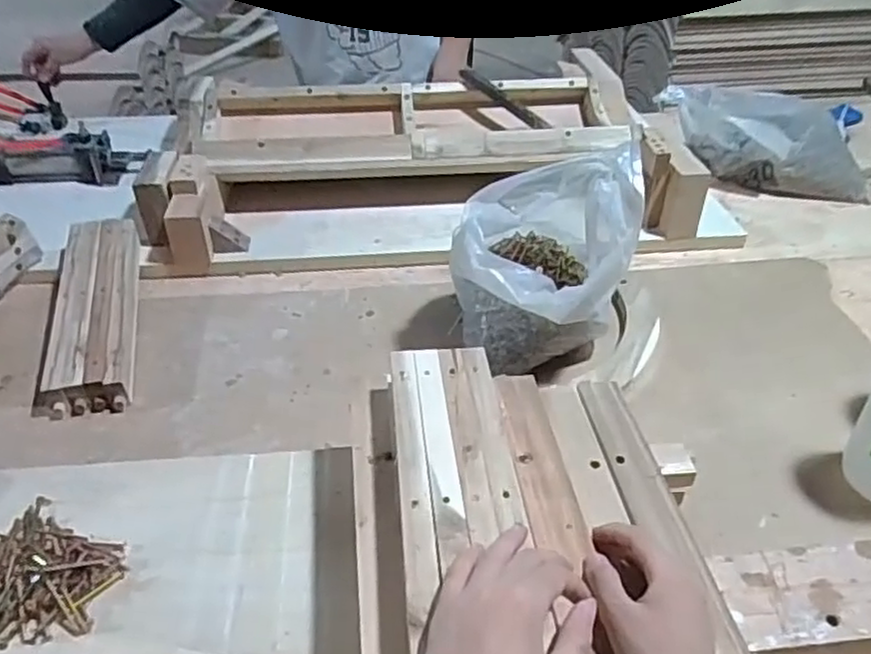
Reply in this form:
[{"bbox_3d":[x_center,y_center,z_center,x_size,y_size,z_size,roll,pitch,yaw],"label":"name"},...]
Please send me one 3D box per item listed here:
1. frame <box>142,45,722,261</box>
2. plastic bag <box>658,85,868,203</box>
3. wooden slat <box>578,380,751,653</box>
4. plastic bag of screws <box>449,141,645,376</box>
[{"bbox_3d":[-0.034,-0.291,1.155,0.794,0.119,0.468,-3,38,-5],"label":"frame"},{"bbox_3d":[0.572,-0.328,1.237,0.342,0.118,0.199,8,39,9],"label":"plastic bag"},{"bbox_3d":[0.173,0.148,0.537,0.041,0.016,0.324,-4,38,-6],"label":"wooden slat"},{"bbox_3d":[0.125,-0.076,0.802,0.186,0.217,0.225,11,39,12],"label":"plastic bag of screws"}]

